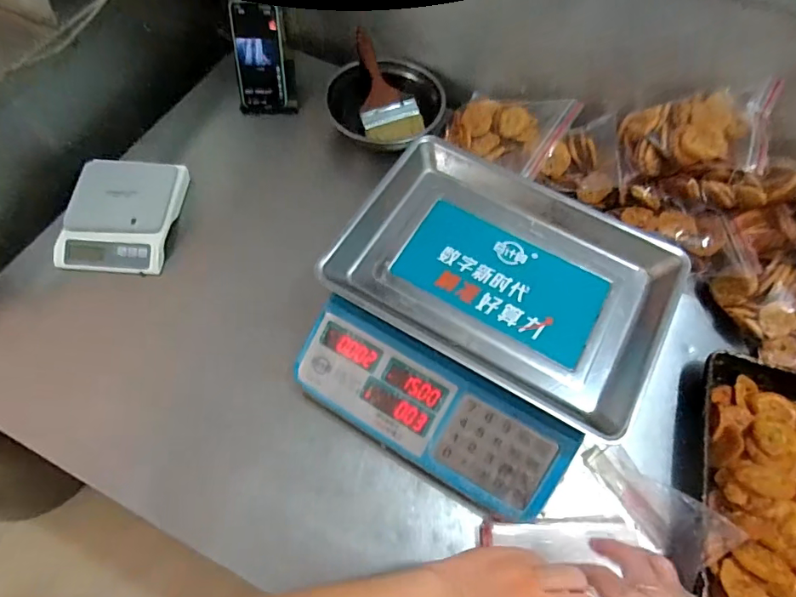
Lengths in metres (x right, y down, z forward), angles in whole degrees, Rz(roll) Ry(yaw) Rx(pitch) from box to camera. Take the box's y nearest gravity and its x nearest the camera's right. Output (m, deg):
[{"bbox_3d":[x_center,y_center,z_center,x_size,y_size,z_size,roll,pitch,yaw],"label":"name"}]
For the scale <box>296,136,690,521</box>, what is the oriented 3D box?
[{"bbox_3d":[0.106,0.010,0.606,0.374,0.109,0.385,30,65,13],"label":"scale"}]

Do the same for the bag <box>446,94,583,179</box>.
[{"bbox_3d":[0.173,-0.273,0.773,0.137,0.072,0.186,-40,70,-20],"label":"bag"}]

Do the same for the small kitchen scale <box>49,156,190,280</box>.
[{"bbox_3d":[-0.412,-0.124,0.744,0.152,0.048,0.181,2,62,-1],"label":"small kitchen scale"}]

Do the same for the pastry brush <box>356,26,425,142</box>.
[{"bbox_3d":[-0.030,-0.366,0.856,0.102,0.035,0.195,-18,84,-11],"label":"pastry brush"}]

